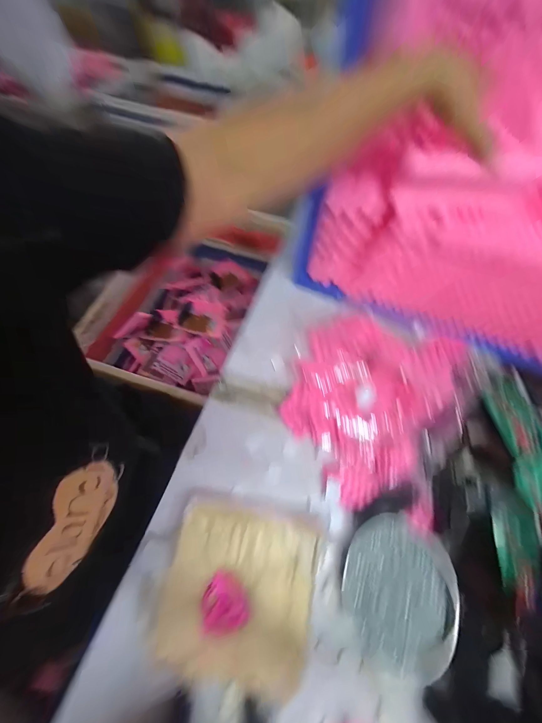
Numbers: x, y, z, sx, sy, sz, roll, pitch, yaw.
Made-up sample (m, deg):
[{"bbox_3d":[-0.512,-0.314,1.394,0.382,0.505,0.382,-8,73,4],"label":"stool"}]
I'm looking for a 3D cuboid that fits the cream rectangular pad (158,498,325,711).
[{"bbox_3d":[-0.035,0.274,0.300,0.170,0.033,0.166,10,63,2],"label":"cream rectangular pad"}]

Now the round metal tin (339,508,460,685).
[{"bbox_3d":[0.158,0.284,0.307,0.130,0.012,0.153,21,64,8],"label":"round metal tin"}]

